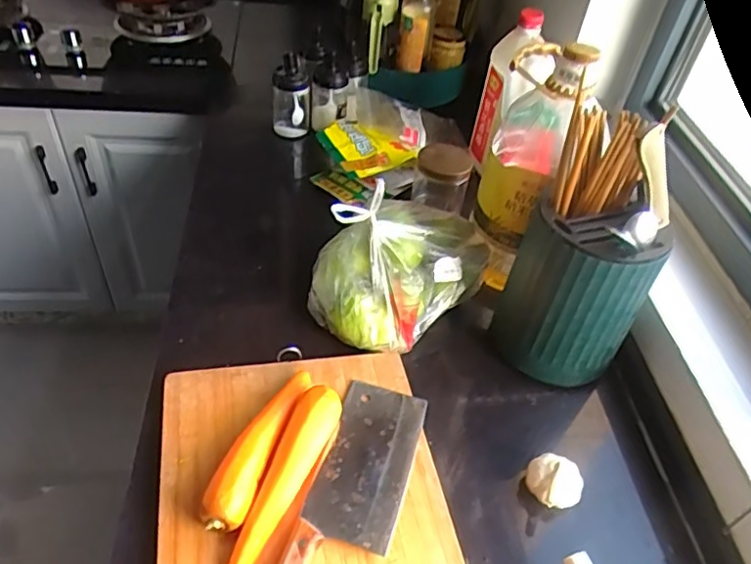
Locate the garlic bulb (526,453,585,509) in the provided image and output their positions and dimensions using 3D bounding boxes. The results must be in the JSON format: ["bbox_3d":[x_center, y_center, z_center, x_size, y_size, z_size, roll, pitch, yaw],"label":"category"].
[{"bbox_3d":[0.184,0.209,0.618,0.055,0.043,0.050,4,45,-4],"label":"garlic bulb"}]

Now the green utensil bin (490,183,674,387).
[{"bbox_3d":[0.225,0.013,0.702,0.150,0.205,0.129,7,45,0],"label":"green utensil bin"}]

